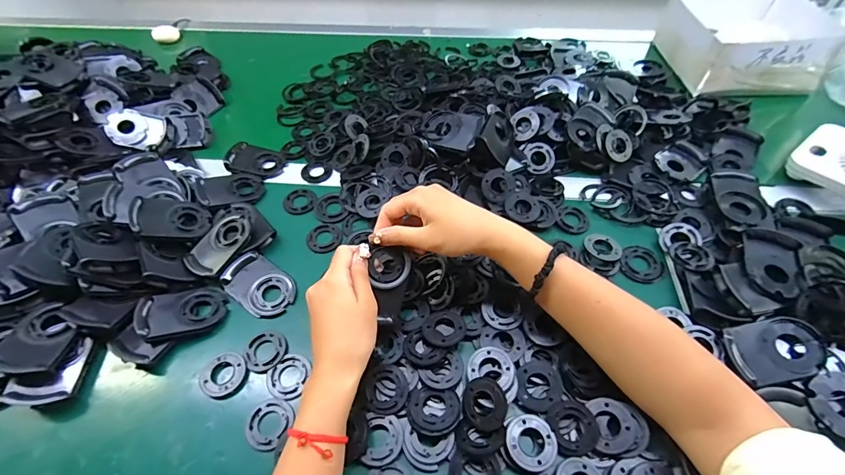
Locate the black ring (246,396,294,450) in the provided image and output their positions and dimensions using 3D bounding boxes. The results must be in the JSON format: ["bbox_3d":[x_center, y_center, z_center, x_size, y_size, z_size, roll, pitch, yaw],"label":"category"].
[{"bbox_3d":[-0.144,0.174,0.367,0.043,0.004,0.043,-1,52,1],"label":"black ring"}]

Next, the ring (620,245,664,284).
[{"bbox_3d":[0.262,0.032,0.468,0.052,0.011,0.049,-1,52,1],"label":"ring"}]

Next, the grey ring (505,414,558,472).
[{"bbox_3d":[0.097,0.181,0.346,0.044,0.006,0.043,-1,52,1],"label":"grey ring"}]

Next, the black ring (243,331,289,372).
[{"bbox_3d":[-0.164,0.117,0.410,0.044,0.004,0.042,-1,52,1],"label":"black ring"}]

